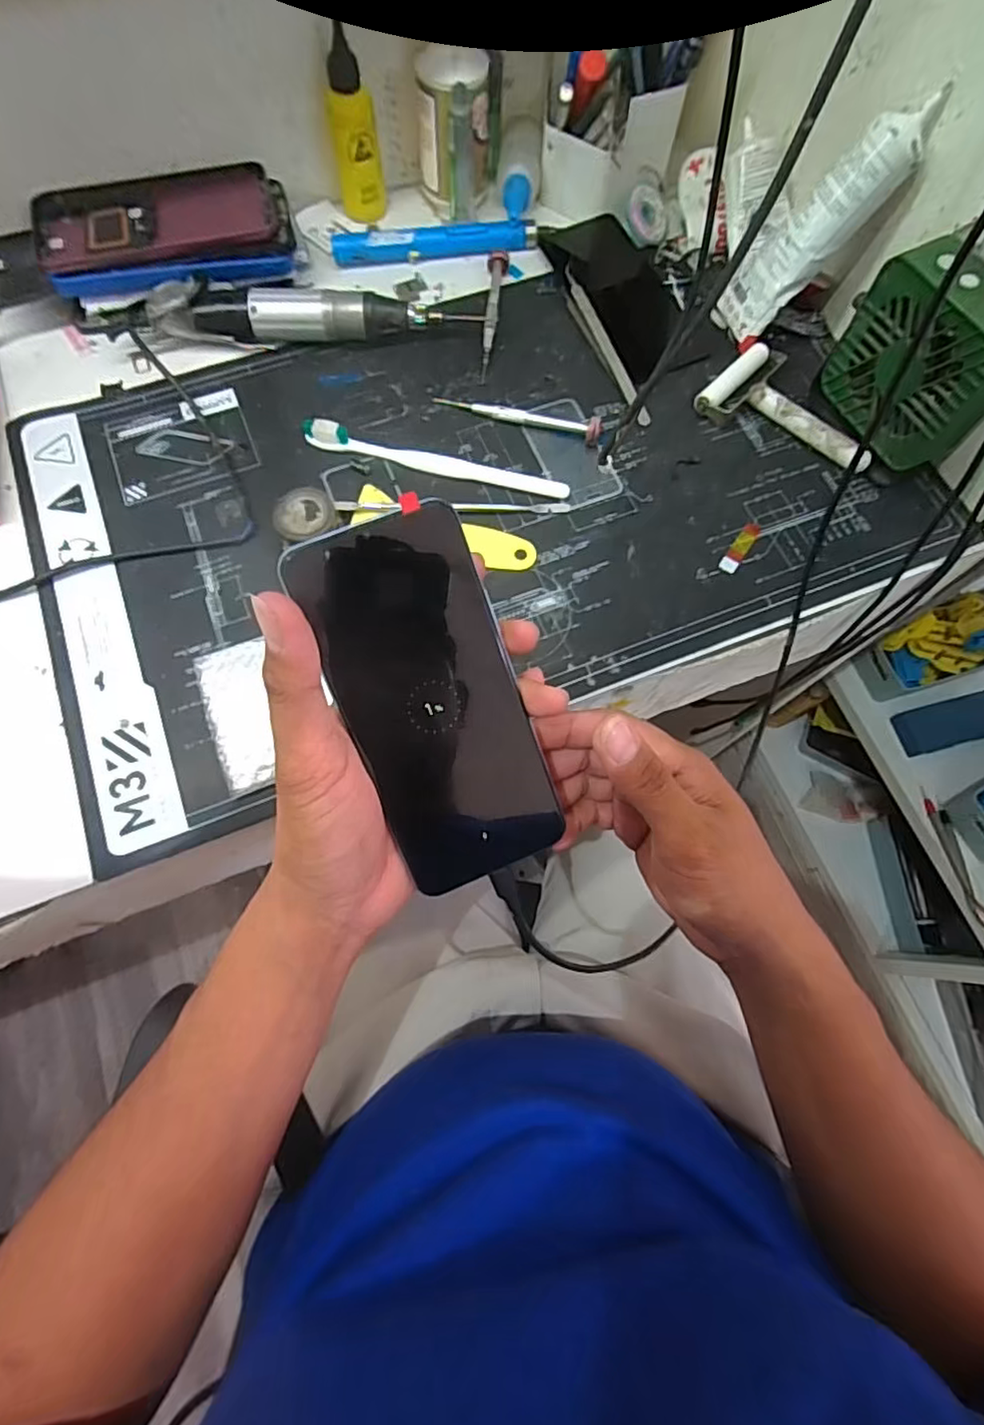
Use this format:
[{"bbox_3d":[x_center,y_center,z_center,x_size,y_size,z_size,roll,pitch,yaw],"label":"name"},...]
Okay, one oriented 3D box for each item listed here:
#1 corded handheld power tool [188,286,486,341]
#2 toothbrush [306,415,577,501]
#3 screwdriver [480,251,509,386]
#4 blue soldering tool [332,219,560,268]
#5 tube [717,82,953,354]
[{"bbox_3d":[-0.112,-0.289,0.453,0.195,0.031,0.029,0,71,-1],"label":"corded handheld power tool"},{"bbox_3d":[-0.037,-0.177,0.423,0.182,0.017,0.019,12,72,3],"label":"toothbrush"},{"bbox_3d":[0.001,-0.307,0.471,0.016,0.009,0.126,4,71,1],"label":"screwdriver"},{"bbox_3d":[-0.040,-0.378,0.491,0.170,0.020,0.020,-5,72,-2],"label":"blue soldering tool"},{"bbox_3d":[0.219,-0.323,0.412,0.030,0.147,0.038,1,69,-30],"label":"tube"}]

